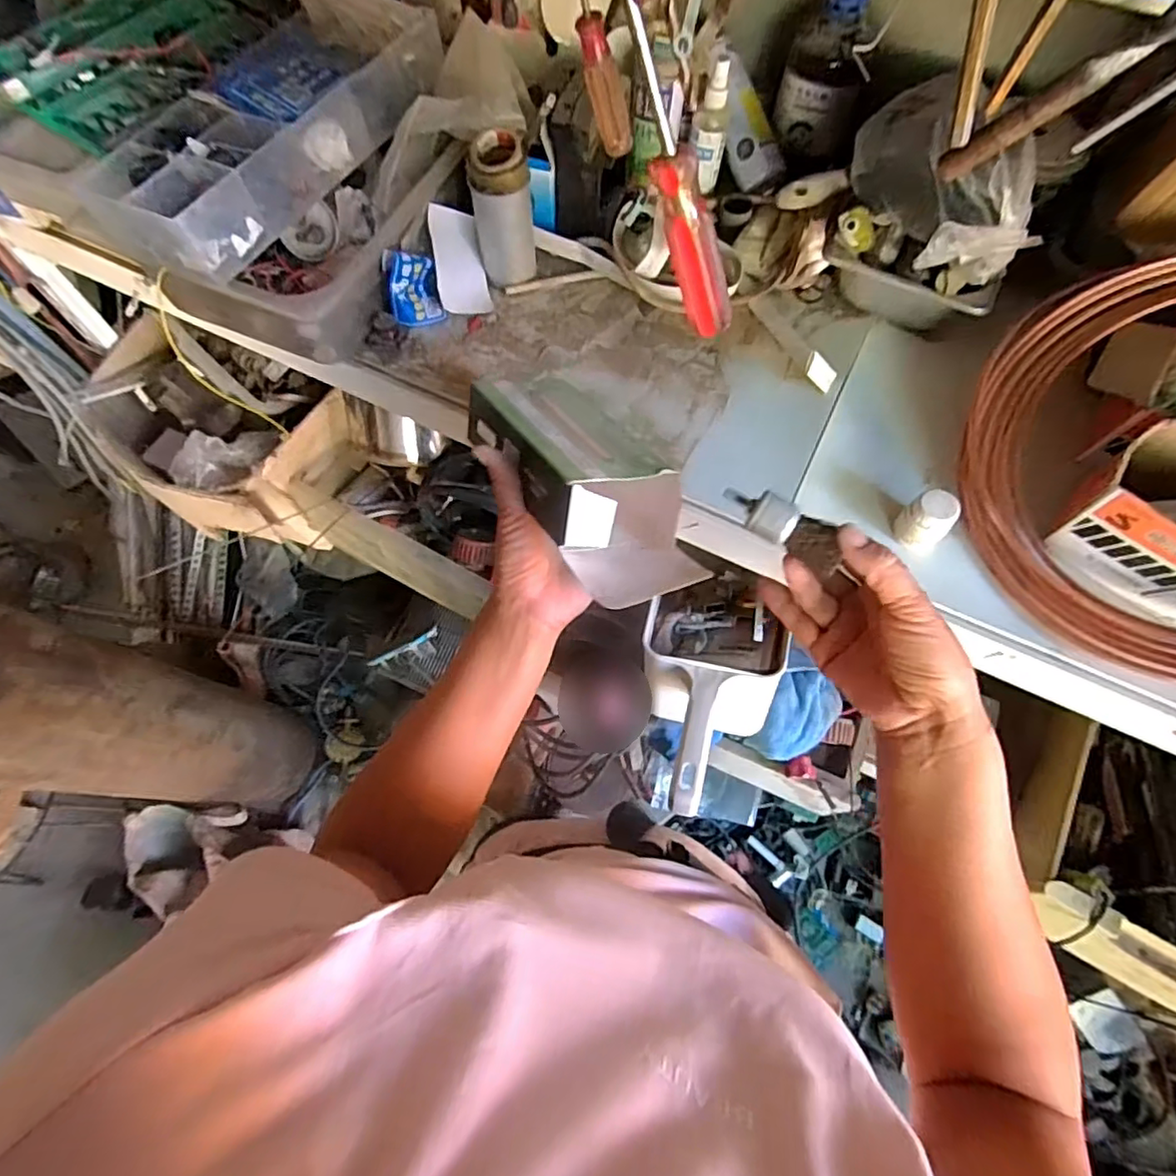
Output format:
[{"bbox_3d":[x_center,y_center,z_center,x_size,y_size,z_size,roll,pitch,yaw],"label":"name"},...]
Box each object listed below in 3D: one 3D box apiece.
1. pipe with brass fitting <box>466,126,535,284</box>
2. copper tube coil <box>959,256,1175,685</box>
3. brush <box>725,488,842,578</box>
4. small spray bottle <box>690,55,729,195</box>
[{"bbox_3d":[-0.082,-0.364,0.603,0.055,0.124,0.045,-10,68,-3],"label":"pipe with brass fitting"},{"bbox_3d":[0.490,-0.092,0.486,0.332,0.066,0.335,-3,84,28],"label":"copper tube coil"},{"bbox_3d":[0.116,-0.038,0.364,0.075,0.019,0.024,35,73,11],"label":"brush"},{"bbox_3d":[0.126,-0.472,0.637,0.035,0.111,0.028,10,69,5],"label":"small spray bottle"}]

